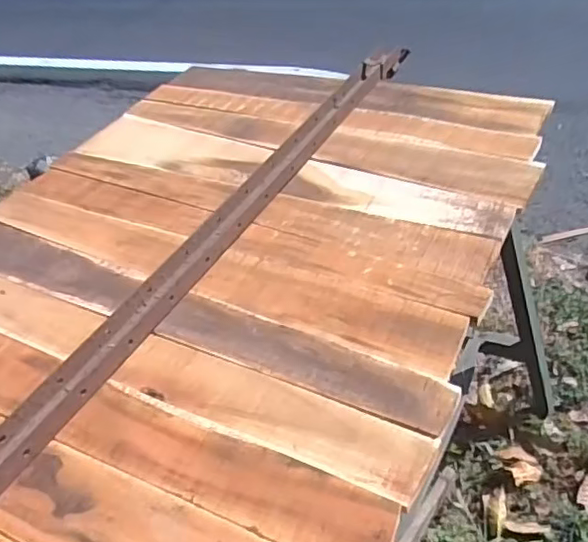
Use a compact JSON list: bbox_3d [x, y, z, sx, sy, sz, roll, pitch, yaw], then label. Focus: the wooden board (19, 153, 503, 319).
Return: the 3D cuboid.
[{"bbox_3d":[-0.130,-0.113,1.113,0.994,0.026,0.182,15,46,25],"label":"wooden board"}]

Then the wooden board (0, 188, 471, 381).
[{"bbox_3d":[-0.190,-0.018,1.023,0.970,0.013,0.125,16,46,26],"label":"wooden board"}]

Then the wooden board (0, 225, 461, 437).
[{"bbox_3d":[-0.238,0.052,0.951,1.003,0.013,0.105,17,47,26],"label":"wooden board"}]

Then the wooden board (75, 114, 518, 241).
[{"bbox_3d":[-0.046,-0.220,1.230,0.982,0.017,0.168,17,47,26],"label":"wooden board"}]

